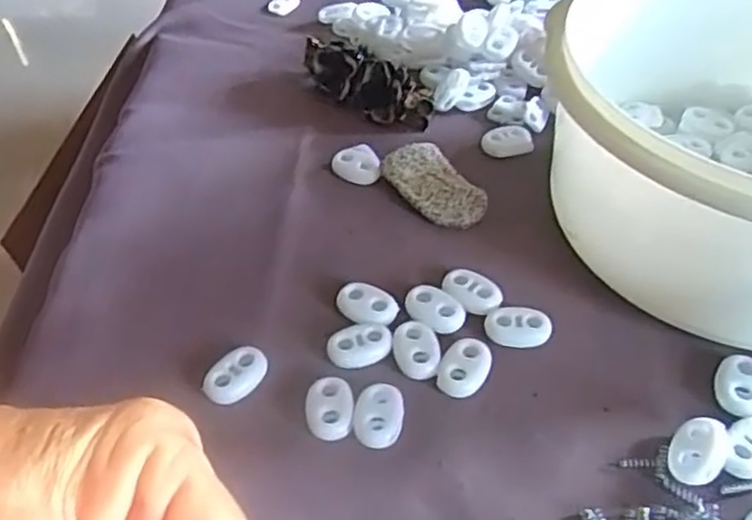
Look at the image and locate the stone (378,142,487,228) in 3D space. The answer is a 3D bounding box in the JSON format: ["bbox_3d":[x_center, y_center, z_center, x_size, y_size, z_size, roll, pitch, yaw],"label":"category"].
[{"bbox_3d":[0.025,-0.030,0.299,0.026,0.014,0.042,-28,51,-21],"label":"stone"}]

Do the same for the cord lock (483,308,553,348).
[{"bbox_3d":[0.049,0.023,0.251,0.022,0.004,0.013,5,47,8],"label":"cord lock"}]

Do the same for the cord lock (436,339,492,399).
[{"bbox_3d":[0.030,0.036,0.240,0.014,0.007,0.020,27,54,25],"label":"cord lock"}]

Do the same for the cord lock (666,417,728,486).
[{"bbox_3d":[0.096,0.057,0.215,0.014,0.010,0.020,29,55,27],"label":"cord lock"}]

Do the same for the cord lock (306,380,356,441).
[{"bbox_3d":[-0.014,0.048,0.231,0.015,0.006,0.019,-10,47,-6],"label":"cord lock"}]

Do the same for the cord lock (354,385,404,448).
[{"bbox_3d":[0.001,0.050,0.229,0.015,0.007,0.020,8,48,11],"label":"cord lock"}]

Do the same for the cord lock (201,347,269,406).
[{"bbox_3d":[-0.046,0.039,0.241,0.023,0.007,0.014,-33,53,-25],"label":"cord lock"}]

